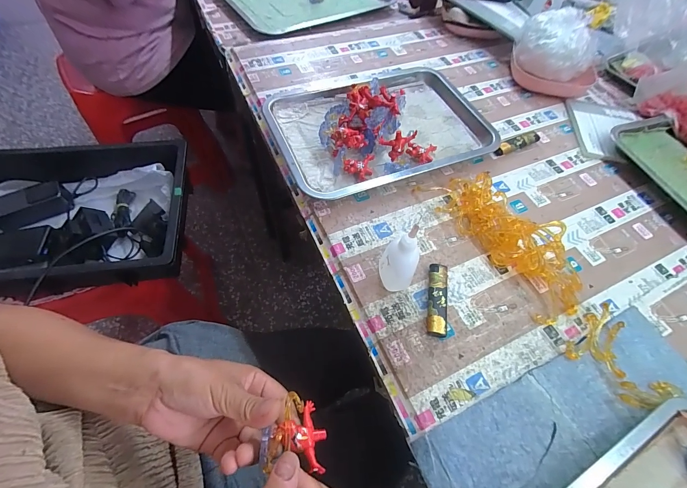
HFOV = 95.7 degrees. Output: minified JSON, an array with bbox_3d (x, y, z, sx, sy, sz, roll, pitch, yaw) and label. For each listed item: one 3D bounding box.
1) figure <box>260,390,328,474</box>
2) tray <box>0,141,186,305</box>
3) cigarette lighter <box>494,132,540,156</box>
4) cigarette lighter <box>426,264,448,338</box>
[{"bbox_3d":[-0.037,0.148,0.246,0.047,0.024,0.052,4,59,-2],"label":"figure"},{"bbox_3d":[-0.546,-0.052,0.610,0.457,0.085,0.306,-7,60,-8],"label":"tray"},{"bbox_3d":[0.263,-0.151,0.468,0.095,0.013,0.019,-27,65,-19],"label":"cigarette lighter"},{"bbox_3d":[0.099,0.058,0.330,0.020,0.014,0.078,10,59,1],"label":"cigarette lighter"}]

